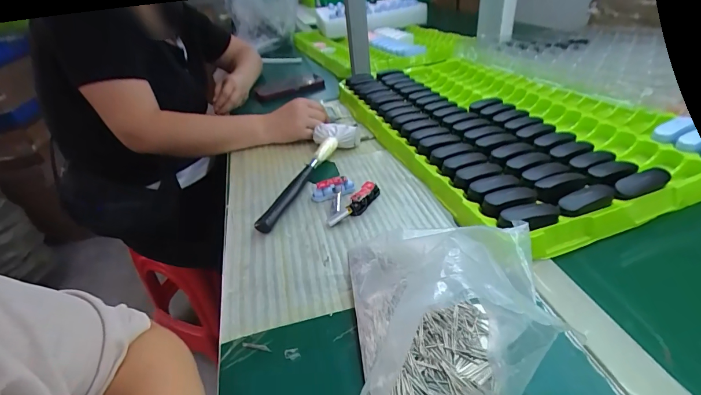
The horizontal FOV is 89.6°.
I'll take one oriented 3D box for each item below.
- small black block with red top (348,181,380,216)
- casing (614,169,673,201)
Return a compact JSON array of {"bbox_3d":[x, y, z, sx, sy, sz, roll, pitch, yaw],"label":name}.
[{"bbox_3d":[0.017,0.000,0.470,0.017,0.022,0.062,15,41,28],"label":"small black block with red top"},{"bbox_3d":[0.328,-0.016,0.399,0.066,0.019,0.020,-13,36,-7],"label":"casing"}]

